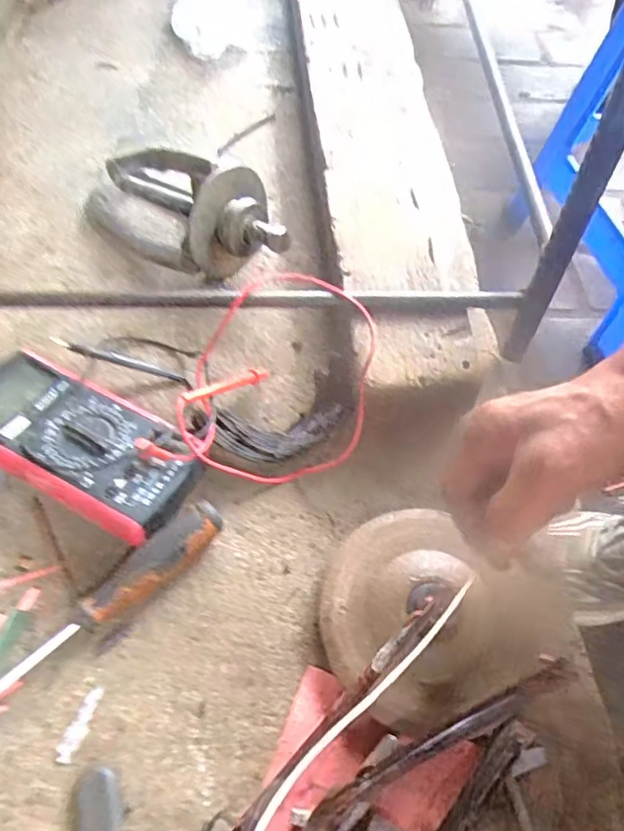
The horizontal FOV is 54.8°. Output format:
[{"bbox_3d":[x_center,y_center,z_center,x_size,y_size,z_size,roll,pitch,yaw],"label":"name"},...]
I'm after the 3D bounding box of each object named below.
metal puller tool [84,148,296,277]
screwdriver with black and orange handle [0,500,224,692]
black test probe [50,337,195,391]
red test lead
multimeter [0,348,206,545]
[{"bbox_3d":[-0.120,-0.189,0.548,0.234,0.095,0.093,21,59,31],"label":"metal puller tool"},{"bbox_3d":[-0.159,0.137,0.381,0.239,0.031,0.033,-34,65,-20],"label":"screwdriver with black and orange handle"},{"bbox_3d":[-0.152,-0.043,0.484,0.111,0.008,0.010,17,57,-13],"label":"black test probe"},{"bbox_3d":[-0.028,-0.029,0.459,0.142,0.075,0.158,9,59,4],"label":"red test lead"},{"bbox_3d":[-0.169,0.022,0.444,0.185,0.045,0.092,25,62,12],"label":"multimeter"}]

